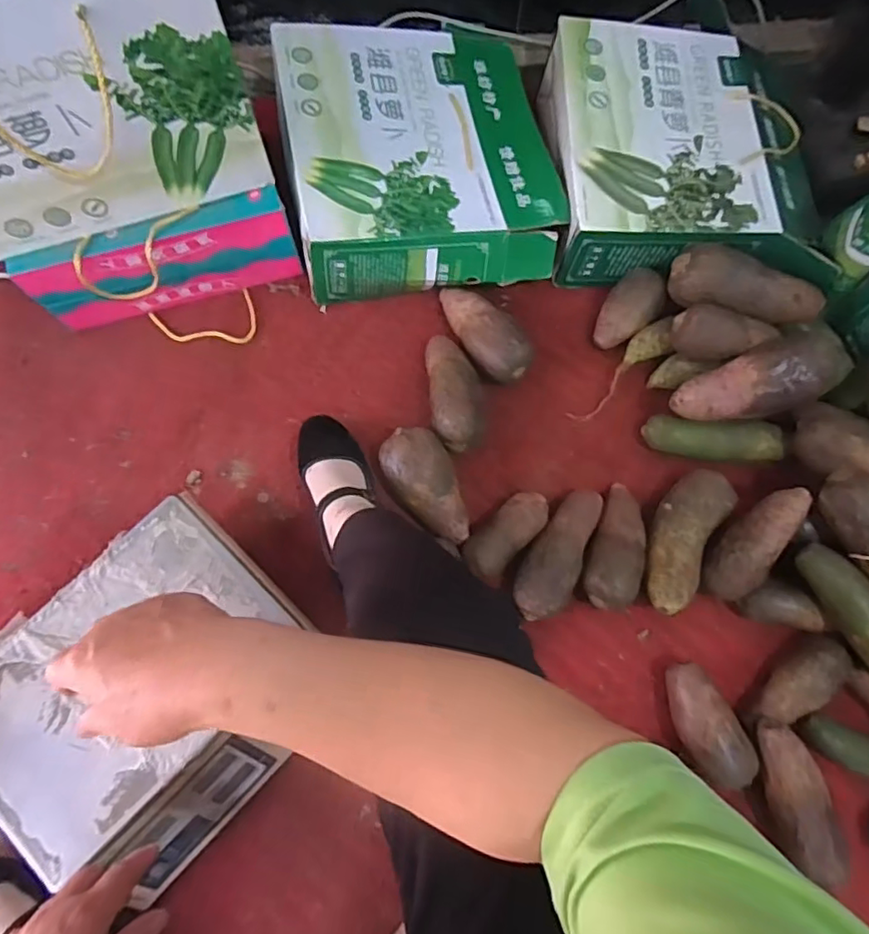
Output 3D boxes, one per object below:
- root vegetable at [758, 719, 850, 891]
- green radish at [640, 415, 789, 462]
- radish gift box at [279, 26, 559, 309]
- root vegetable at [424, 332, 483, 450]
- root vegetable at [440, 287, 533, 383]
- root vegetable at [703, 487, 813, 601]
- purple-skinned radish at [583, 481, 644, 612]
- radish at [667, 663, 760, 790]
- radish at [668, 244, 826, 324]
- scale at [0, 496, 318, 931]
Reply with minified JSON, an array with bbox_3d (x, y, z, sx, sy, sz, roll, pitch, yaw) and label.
[{"bbox_3d":[0.407,0.375,0.650,0.057,0.045,0.173,-14,77,-5],"label":"root vegetable"},{"bbox_3d":[0.377,-0.034,0.778,0.187,0.047,0.056,7,76,1],"label":"green radish"},{"bbox_3d":[-0.018,-0.437,0.820,0.344,0.135,0.375,-8,77,-3],"label":"radish gift box"},{"bbox_3d":[0.028,-0.102,0.778,0.070,0.063,0.166,-5,77,-2],"label":"root vegetable"},{"bbox_3d":[0.065,-0.186,0.803,0.069,0.062,0.168,-34,80,-9],"label":"root vegetable"},{"bbox_3d":[0.392,0.091,0.712,0.066,0.050,0.160,36,102,7],"label":"root vegetable"},{"bbox_3d":[0.230,0.098,0.739,0.069,0.061,0.163,14,77,2],"label":"purple-skinned radish"},{"bbox_3d":[0.318,0.303,0.689,0.074,0.061,0.140,-22,78,-6],"label":"radish"},{"bbox_3d":[0.408,-0.231,0.751,0.197,0.054,0.077,23,76,4],"label":"radish"},{"bbox_3d":[-0.313,0.252,0.650,0.314,0.089,0.350,44,80,9],"label":"scale"}]

